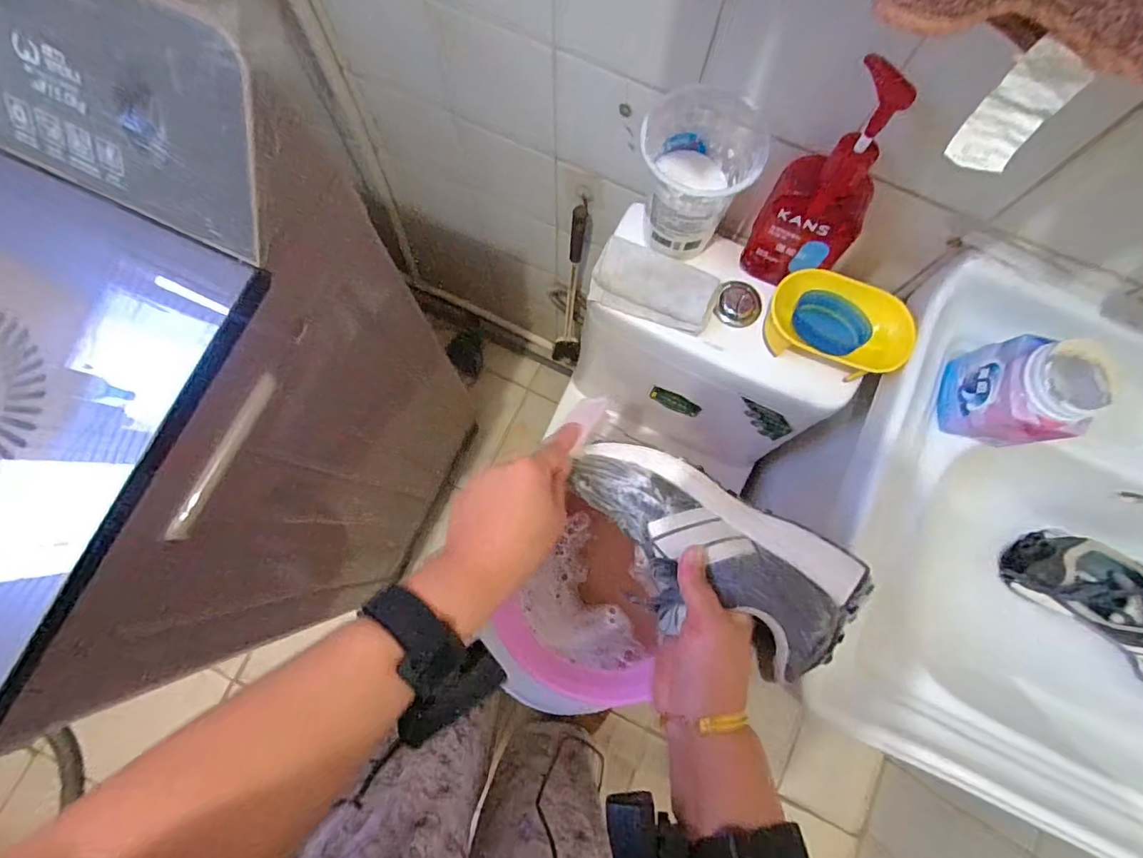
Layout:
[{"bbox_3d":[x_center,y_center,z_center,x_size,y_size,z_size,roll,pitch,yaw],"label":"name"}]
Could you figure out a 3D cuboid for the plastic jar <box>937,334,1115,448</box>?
[{"bbox_3d":[0.441,-0.034,0.501,0.079,0.110,0.099,16,77,2],"label":"plastic jar"}]

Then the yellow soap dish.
[{"bbox_3d":[0.288,-0.111,0.554,0.151,0.057,0.086,15,77,2],"label":"yellow soap dish"}]

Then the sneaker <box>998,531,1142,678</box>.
[{"bbox_3d":[0.636,0.216,0.560,0.261,0.090,0.096,39,79,27],"label":"sneaker"}]

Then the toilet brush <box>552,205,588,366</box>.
[{"bbox_3d":[-0.007,-0.232,0.936,0.058,0.455,0.075,-1,77,-1],"label":"toilet brush"}]

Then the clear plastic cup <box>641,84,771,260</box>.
[{"bbox_3d":[0.126,-0.258,0.538,0.106,0.142,0.113,0,77,-1],"label":"clear plastic cup"}]

